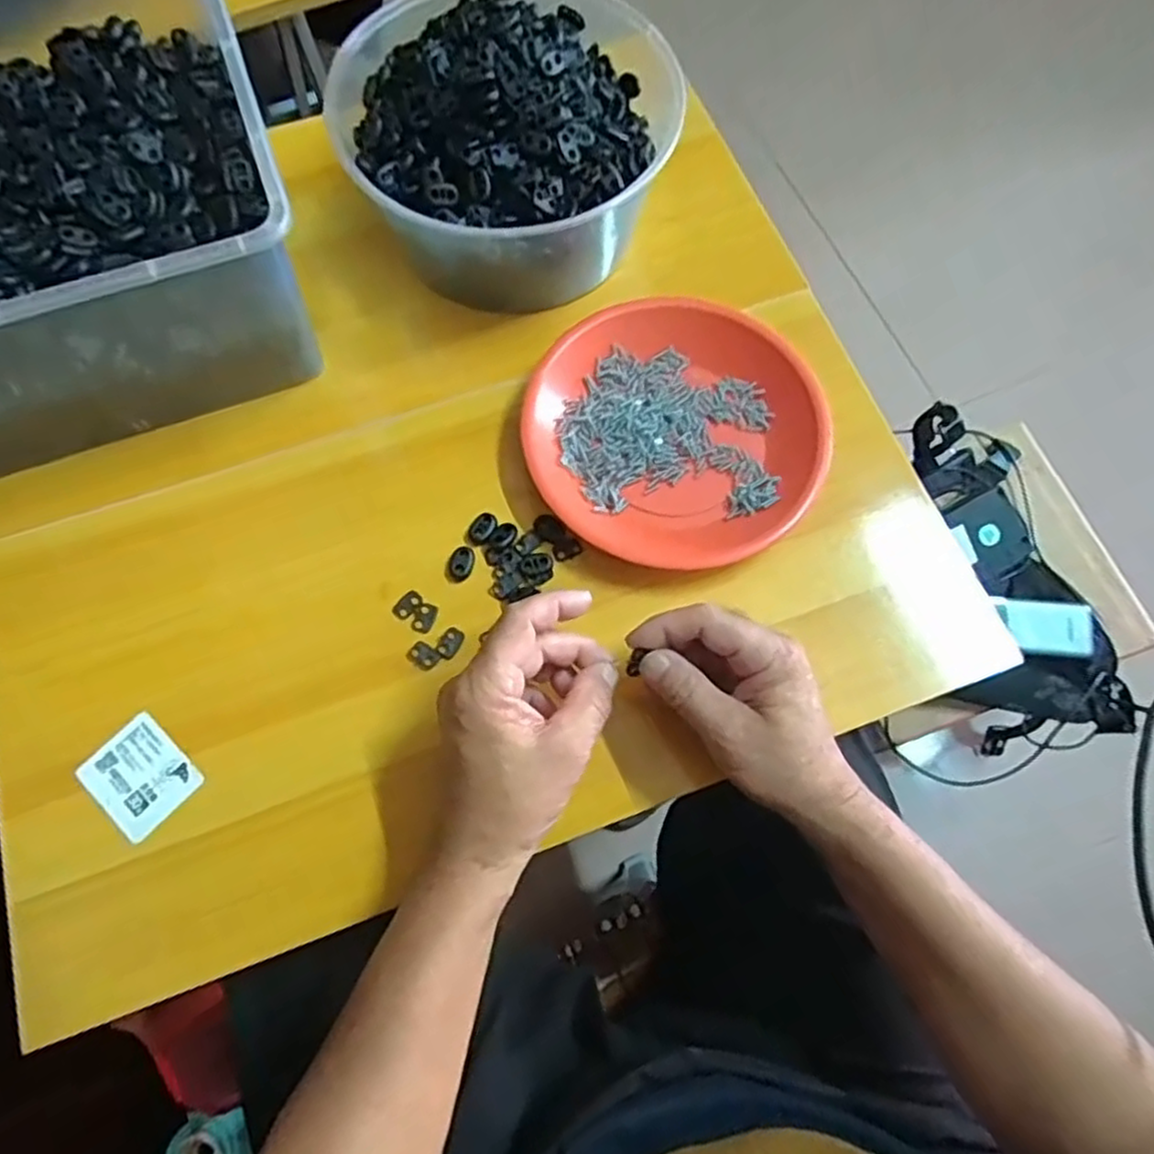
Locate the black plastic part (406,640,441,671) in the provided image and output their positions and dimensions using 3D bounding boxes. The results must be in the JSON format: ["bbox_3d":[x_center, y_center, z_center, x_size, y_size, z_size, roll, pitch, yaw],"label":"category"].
[{"bbox_3d":[-0.093,0.048,0.433,0.019,0.004,0.014,32,73,10],"label":"black plastic part"}]

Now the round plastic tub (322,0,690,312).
[{"bbox_3d":[-0.043,-0.299,0.491,0.221,0.104,0.222,0,70,-1],"label":"round plastic tub"}]

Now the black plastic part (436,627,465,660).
[{"bbox_3d":[-0.077,0.040,0.436,0.013,0.004,0.019,30,73,9],"label":"black plastic part"}]

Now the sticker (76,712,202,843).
[{"bbox_3d":[-0.253,0.115,0.414,0.062,0.004,0.048,40,71,15],"label":"sticker"}]

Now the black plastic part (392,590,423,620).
[{"bbox_3d":[-0.104,0.017,0.439,0.013,0.004,0.018,43,75,13],"label":"black plastic part"}]

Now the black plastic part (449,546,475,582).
[{"bbox_3d":[-0.073,-0.009,0.452,0.015,0.005,0.023,16,71,5],"label":"black plastic part"}]

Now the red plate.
[{"bbox_3d":[0.063,-0.095,0.468,0.187,0.029,0.178,0,70,-1],"label":"red plate"}]

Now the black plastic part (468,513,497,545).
[{"bbox_3d":[-0.061,-0.032,0.462,0.015,0.004,0.022,31,73,9],"label":"black plastic part"}]

